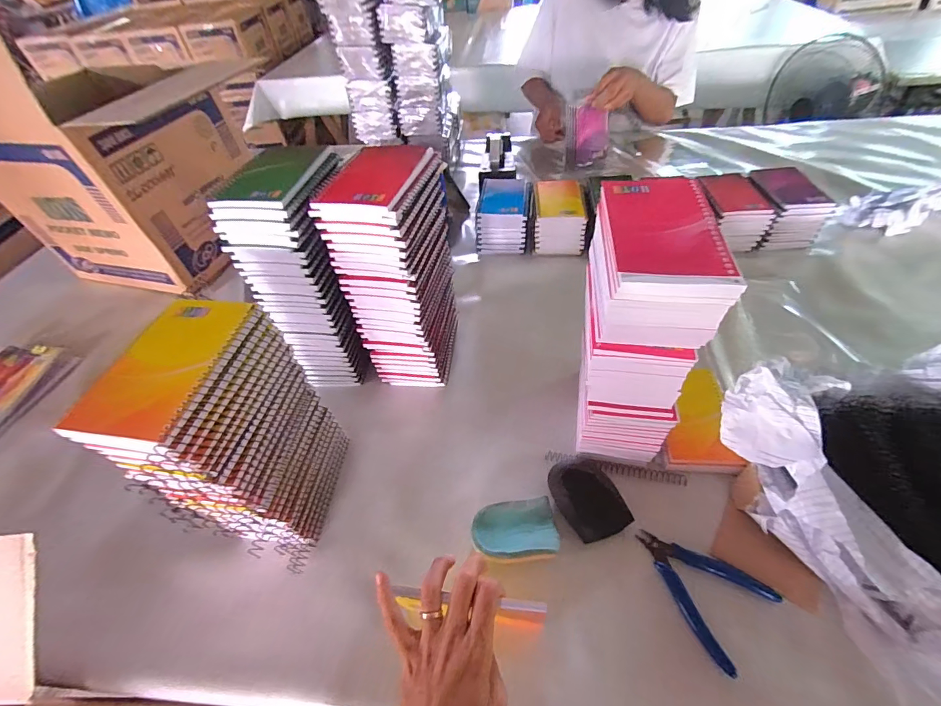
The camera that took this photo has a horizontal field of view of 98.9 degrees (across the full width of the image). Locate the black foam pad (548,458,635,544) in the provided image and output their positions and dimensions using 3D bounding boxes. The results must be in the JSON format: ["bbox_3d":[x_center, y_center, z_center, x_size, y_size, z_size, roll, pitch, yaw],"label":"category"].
[{"bbox_3d":[0.130,0.158,0.446,0.068,0.031,0.086,-19,51,-10],"label":"black foam pad"}]

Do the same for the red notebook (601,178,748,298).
[{"bbox_3d":[0.146,-0.094,0.315,0.080,0.019,0.133,0,50,5],"label":"red notebook"}]

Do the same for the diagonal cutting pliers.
[{"bbox_3d":[0.221,0.222,0.395,0.089,0.009,0.116,-33,55,-21],"label":"diagonal cutting pliers"}]

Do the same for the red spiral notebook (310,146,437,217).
[{"bbox_3d":[-0.099,-0.185,0.421,0.087,0.017,0.120,10,52,14],"label":"red spiral notebook"}]

